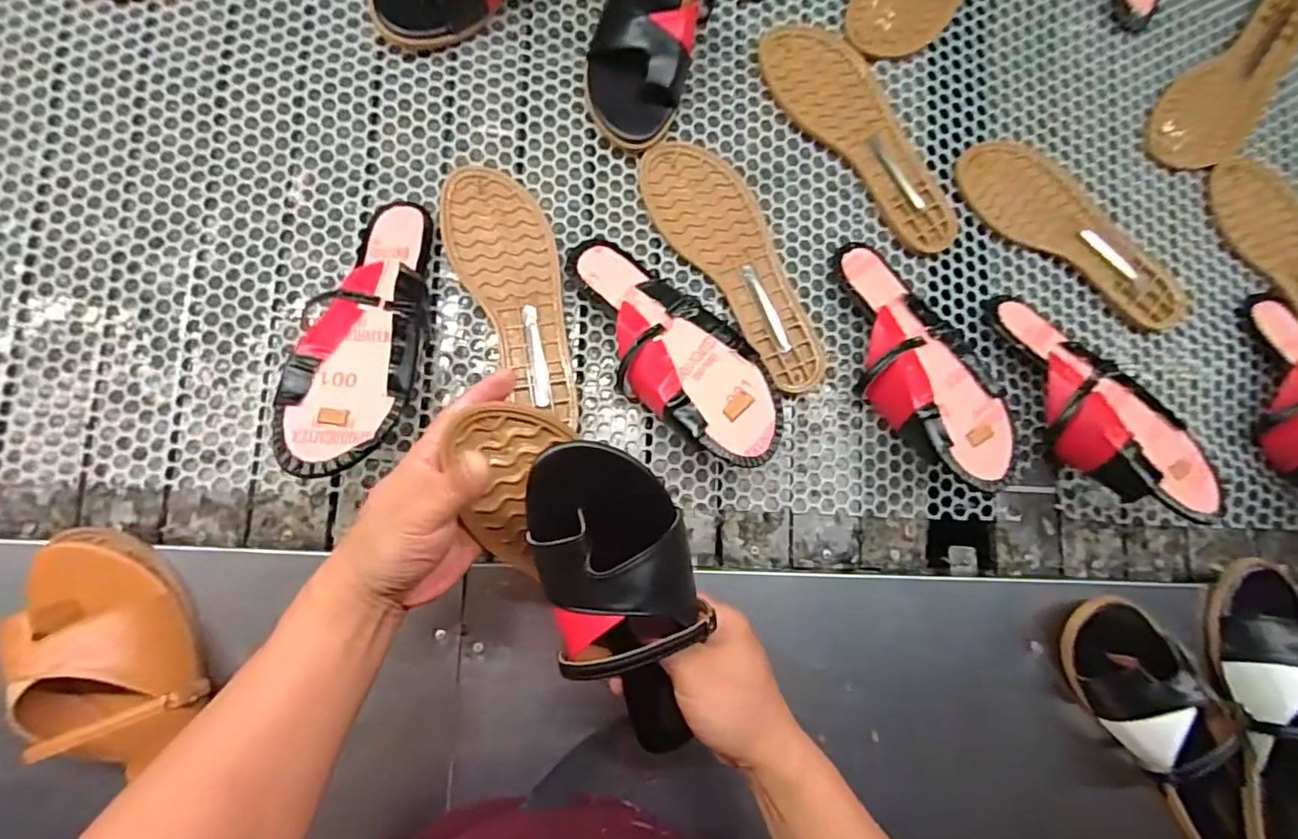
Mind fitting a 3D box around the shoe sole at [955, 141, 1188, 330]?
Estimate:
[{"bbox_3d":[0.421,-0.183,0.561,0.260,0.013,0.082,37,84,-2],"label":"shoe sole"}]

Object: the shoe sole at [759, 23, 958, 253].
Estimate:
[{"bbox_3d":[0.210,-0.276,0.550,0.086,0.013,0.255,-42,90,-7],"label":"shoe sole"}]

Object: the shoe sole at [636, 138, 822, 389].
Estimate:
[{"bbox_3d":[0.086,-0.147,0.528,0.080,0.016,0.255,-35,90,-7],"label":"shoe sole"}]

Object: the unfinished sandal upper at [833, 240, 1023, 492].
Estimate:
[{"bbox_3d":[0.234,-0.051,0.508,0.097,0.050,0.242,-21,72,-6],"label":"unfinished sandal upper"}]

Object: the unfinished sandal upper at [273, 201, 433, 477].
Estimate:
[{"bbox_3d":[-0.233,-0.071,0.461,0.102,0.044,0.240,9,66,-5],"label":"unfinished sandal upper"}]

